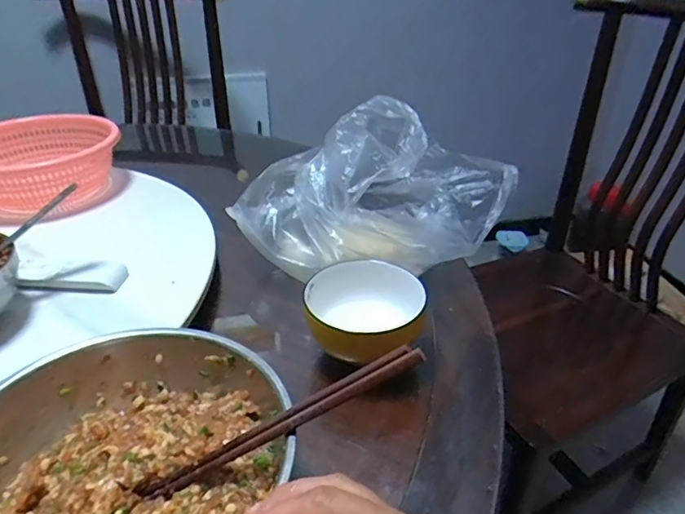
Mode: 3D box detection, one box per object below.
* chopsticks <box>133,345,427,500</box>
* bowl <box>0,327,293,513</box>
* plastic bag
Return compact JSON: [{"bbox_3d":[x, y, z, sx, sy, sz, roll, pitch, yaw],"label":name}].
[{"bbox_3d":[-0.045,0.110,0.332,0.221,0.009,0.016,-31,28,14],"label":"chopsticks"},{"bbox_3d":[-0.148,0.145,0.338,0.202,0.074,0.214,0,32,0],"label":"bowl"},{"bbox_3d":[0.053,-0.099,0.631,0.226,0.164,0.313,28,42,36],"label":"plastic bag"}]

